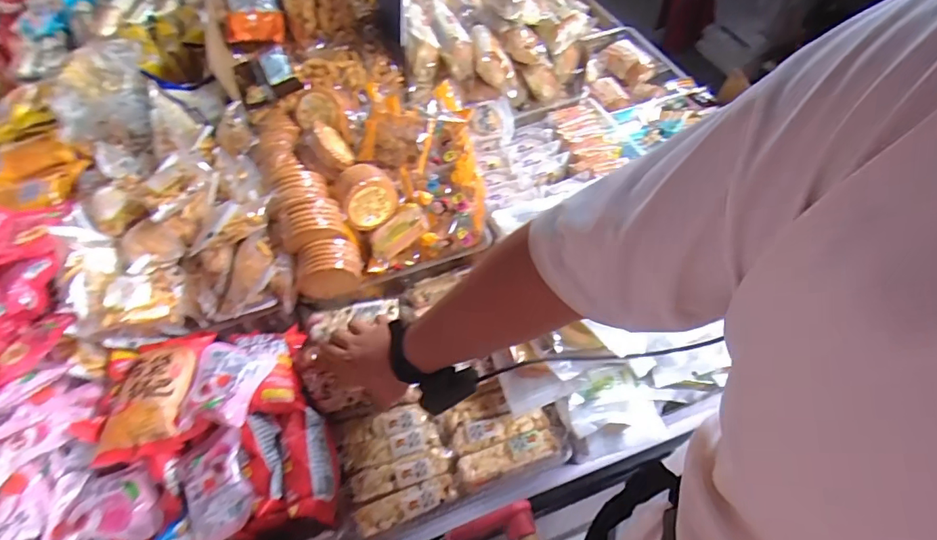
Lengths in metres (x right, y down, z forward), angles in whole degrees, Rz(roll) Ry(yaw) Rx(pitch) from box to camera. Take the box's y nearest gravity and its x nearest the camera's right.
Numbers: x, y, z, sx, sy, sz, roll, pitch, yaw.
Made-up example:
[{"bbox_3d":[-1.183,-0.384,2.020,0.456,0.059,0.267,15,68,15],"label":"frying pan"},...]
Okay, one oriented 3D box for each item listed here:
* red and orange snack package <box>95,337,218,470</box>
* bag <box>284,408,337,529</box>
[{"bbox_3d":[-0.380,0.145,0.603,0.120,0.053,0.160,-6,54,-1],"label":"red and orange snack package"},{"bbox_3d":[-0.188,0.235,0.595,0.057,0.071,0.122,-9,54,-3],"label":"bag"}]

